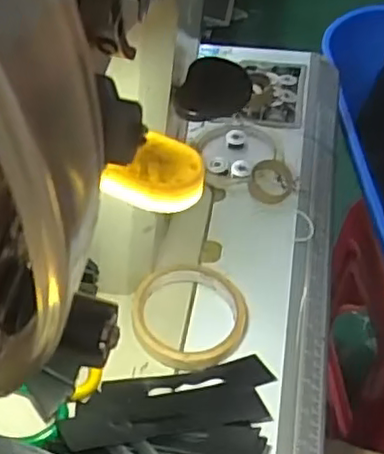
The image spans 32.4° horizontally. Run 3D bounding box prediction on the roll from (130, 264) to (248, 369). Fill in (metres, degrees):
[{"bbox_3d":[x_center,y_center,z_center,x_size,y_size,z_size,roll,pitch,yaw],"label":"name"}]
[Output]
[{"bbox_3d":[-0.001,0.067,0.531,0.090,0.019,0.092,0,49,1],"label":"roll"}]

